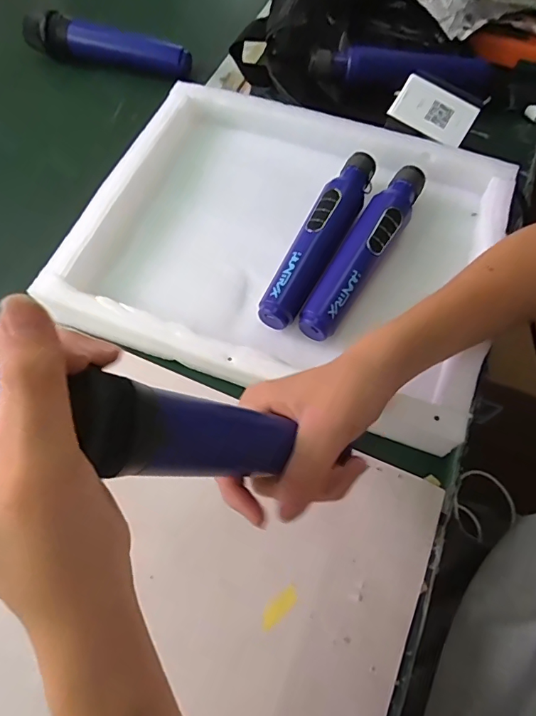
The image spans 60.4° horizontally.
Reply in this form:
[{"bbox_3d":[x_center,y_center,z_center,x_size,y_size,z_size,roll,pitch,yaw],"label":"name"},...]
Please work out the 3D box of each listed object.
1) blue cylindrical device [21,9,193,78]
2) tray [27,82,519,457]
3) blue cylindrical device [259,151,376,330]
[{"bbox_3d":[-0.190,-0.377,0.552,0.200,0.036,0.042,10,65,4],"label":"blue cylindrical device"},{"bbox_3d":[0.025,-0.105,0.420,0.369,0.062,0.295,17,67,5],"label":"tray"},{"bbox_3d":[0.048,-0.104,0.408,0.036,0.042,0.187,25,68,8],"label":"blue cylindrical device"}]

